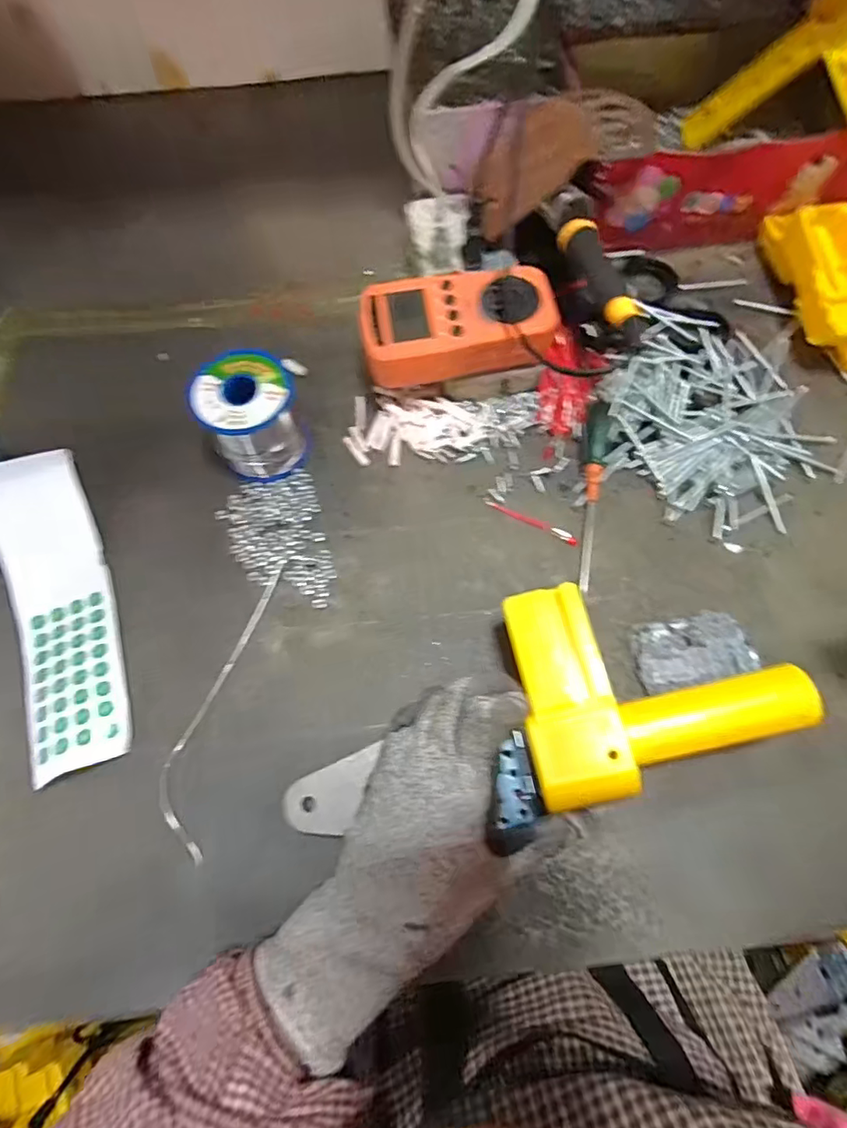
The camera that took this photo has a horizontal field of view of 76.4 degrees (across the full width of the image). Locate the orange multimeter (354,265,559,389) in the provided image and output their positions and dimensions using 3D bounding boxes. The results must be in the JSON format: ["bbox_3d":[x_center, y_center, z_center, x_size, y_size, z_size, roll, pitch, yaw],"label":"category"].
[{"bbox_3d":[0.024,-0.164,0.370,0.128,0.027,0.072,-5,70,-1],"label":"orange multimeter"}]

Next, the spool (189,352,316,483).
[{"bbox_3d":[-0.117,-0.104,0.375,0.062,0.063,0.065,0,70,1],"label":"spool"}]

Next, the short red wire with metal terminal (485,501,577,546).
[{"bbox_3d":[0.075,-0.030,0.376,0.068,0.004,0.008,27,72,11],"label":"short red wire with metal terminal"}]

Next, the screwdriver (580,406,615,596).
[{"bbox_3d":[0.121,-0.053,0.372,0.020,0.023,0.144,7,70,4],"label":"screwdriver"}]

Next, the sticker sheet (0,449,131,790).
[{"bbox_3d":[-0.238,0.026,0.345,0.063,0.032,0.207,-20,71,-6],"label":"sticker sheet"}]

